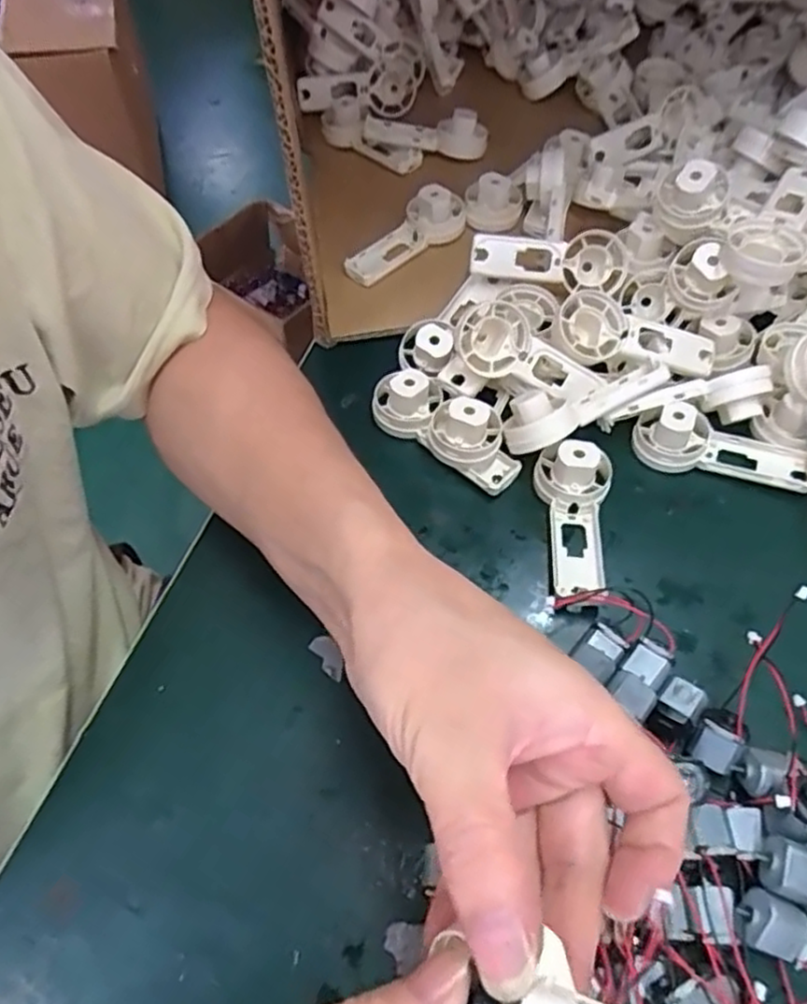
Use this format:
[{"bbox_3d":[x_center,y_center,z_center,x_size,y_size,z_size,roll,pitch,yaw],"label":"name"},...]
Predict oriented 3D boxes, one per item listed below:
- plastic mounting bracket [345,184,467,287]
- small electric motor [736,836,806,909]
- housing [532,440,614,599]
[{"bbox_3d":[0.001,-0.177,0.454,0.090,0.028,0.030,-39,65,-8],"label":"plastic mounting bracket"},{"bbox_3d":[0.140,0.134,0.250,0.031,0.016,0.019,28,61,16],"label":"small electric motor"},{"bbox_3d":[0.090,0.009,0.353,0.039,0.019,0.079,2,70,1],"label":"housing"}]

